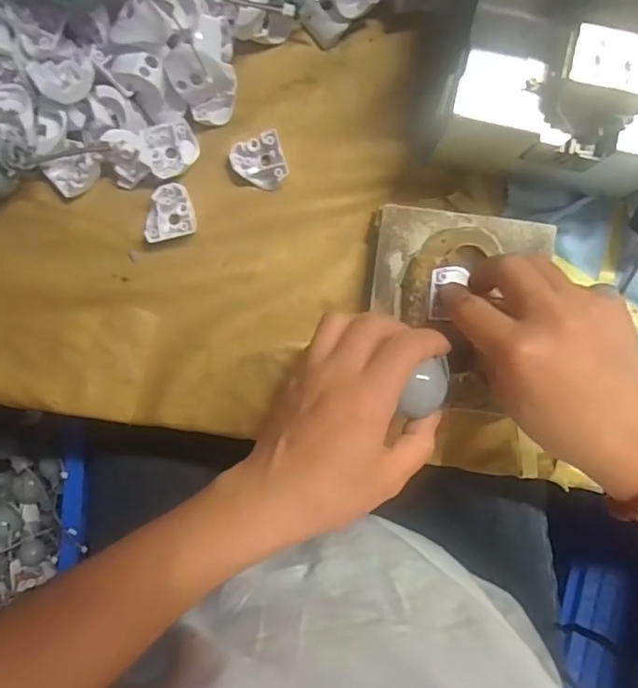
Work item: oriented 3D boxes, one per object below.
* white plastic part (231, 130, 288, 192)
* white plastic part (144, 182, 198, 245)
[{"bbox_3d":[-0.037,-0.112,0.356,0.032,0.014,0.030,-17,91,1],"label":"white plastic part"},{"bbox_3d":[-0.094,-0.081,0.355,0.032,0.010,0.032,-17,91,1],"label":"white plastic part"}]

